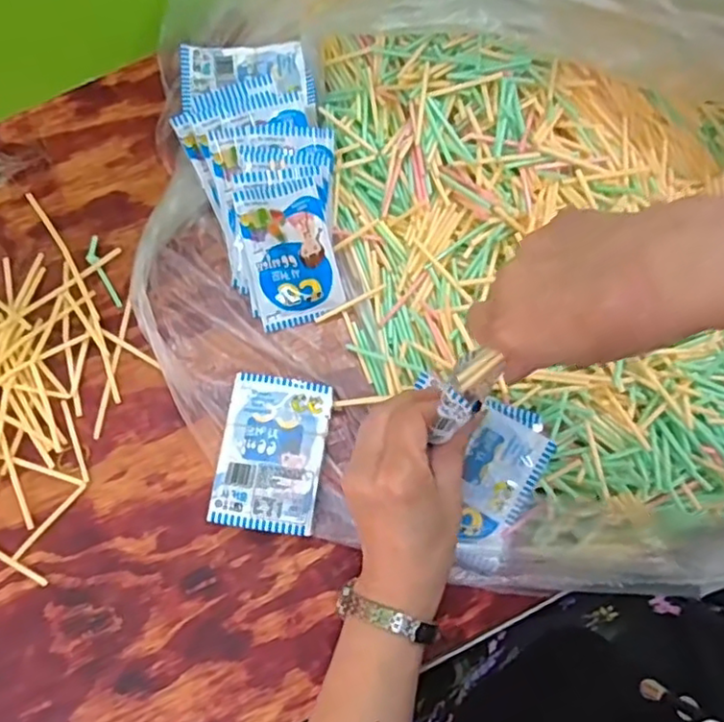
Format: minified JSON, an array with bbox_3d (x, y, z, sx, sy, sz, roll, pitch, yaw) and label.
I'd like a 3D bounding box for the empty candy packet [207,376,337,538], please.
[{"bbox_3d":[-0.062,0.062,0.440,0.071,0.007,0.104,9,75,-1],"label":"empty candy packet"}]

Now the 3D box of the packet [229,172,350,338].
[{"bbox_3d":[-0.052,-0.078,0.469,0.064,0.023,0.102,-12,111,-1],"label":"packet"}]

